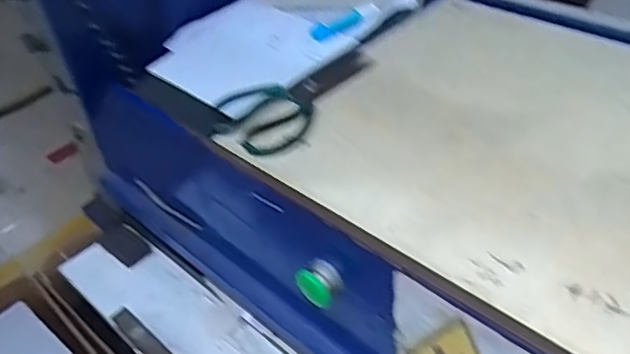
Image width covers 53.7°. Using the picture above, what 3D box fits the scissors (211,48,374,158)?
[{"bbox_3d":[-0.030,-0.099,0.706,0.113,0.014,0.219,16,45,26],"label":"scissors"}]

